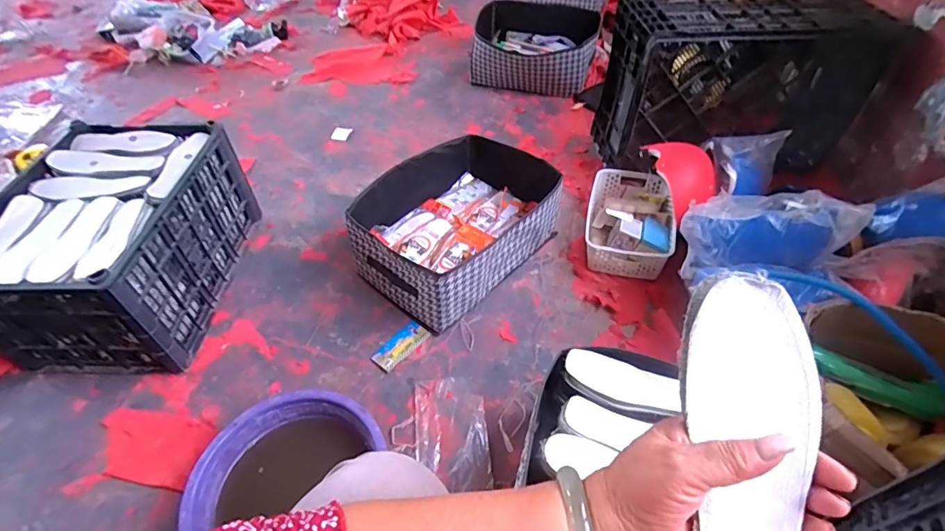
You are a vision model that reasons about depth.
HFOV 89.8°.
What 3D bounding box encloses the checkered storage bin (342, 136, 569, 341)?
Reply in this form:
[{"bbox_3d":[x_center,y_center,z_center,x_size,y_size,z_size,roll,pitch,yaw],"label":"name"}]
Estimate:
[{"bbox_3d":[-0.035,-0.094,1.088,0.318,0.182,0.428,33,56,27],"label":"checkered storage bin"}]

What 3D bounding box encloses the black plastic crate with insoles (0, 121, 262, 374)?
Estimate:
[{"bbox_3d":[-0.752,-0.058,1.025,0.380,0.270,0.480,1,49,4],"label":"black plastic crate with insoles"}]

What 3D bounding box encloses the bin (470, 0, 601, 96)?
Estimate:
[{"bbox_3d":[0.216,-0.782,1.714,0.439,0.159,0.319,11,50,13],"label":"bin"}]

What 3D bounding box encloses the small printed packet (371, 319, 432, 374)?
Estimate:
[{"bbox_3d":[-0.148,0.164,0.977,0.058,0.007,0.120,31,57,27],"label":"small printed packet"}]

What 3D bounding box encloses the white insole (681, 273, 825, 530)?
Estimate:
[{"bbox_3d":[0.156,0.115,0.272,0.067,0.018,0.213,6,84,8],"label":"white insole"}]

